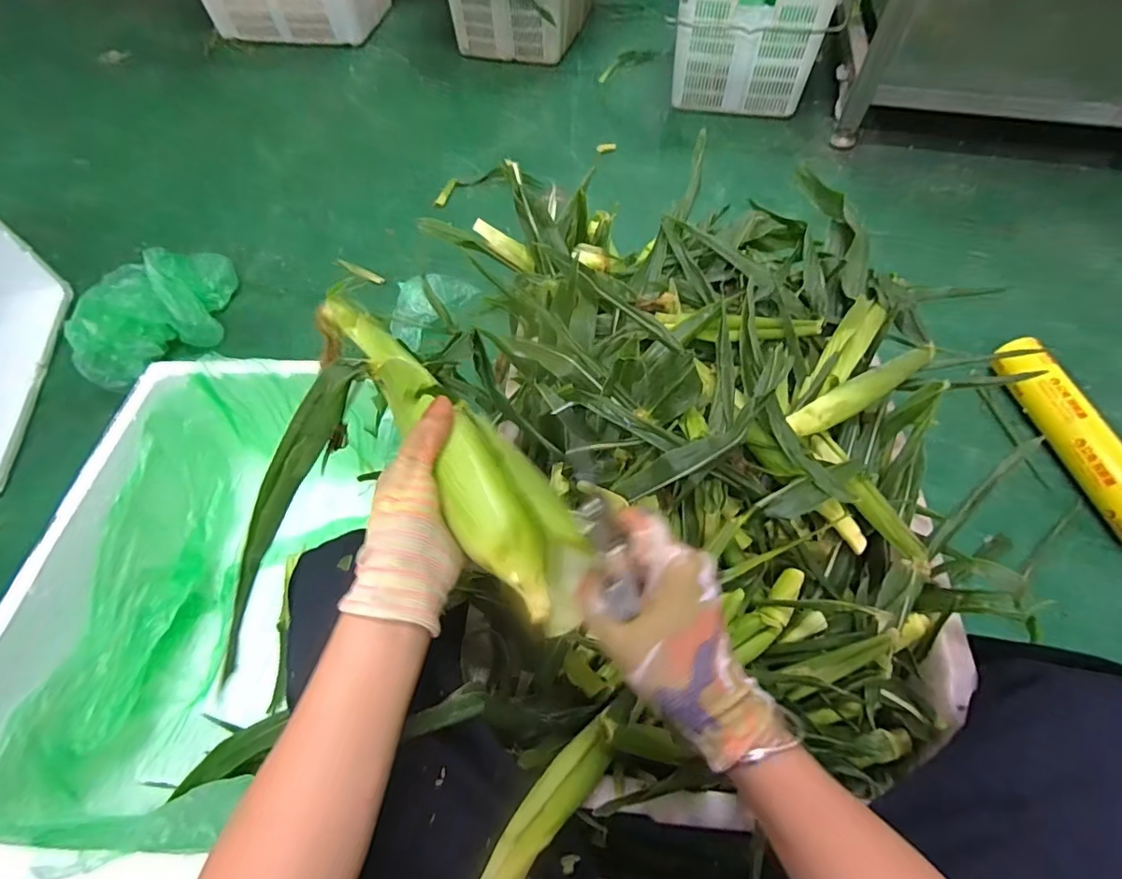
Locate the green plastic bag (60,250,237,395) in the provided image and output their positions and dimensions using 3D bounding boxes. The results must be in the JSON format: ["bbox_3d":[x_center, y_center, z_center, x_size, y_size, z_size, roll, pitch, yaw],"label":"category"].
[{"bbox_3d":[-0.886,-0.281,1.172,0.257,0.145,0.366,39,66,23],"label":"green plastic bag"}]

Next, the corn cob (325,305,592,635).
[{"bbox_3d":[-0.083,0.003,0.378,0.061,0.047,0.296,-35,71,-19],"label":"corn cob"}]

